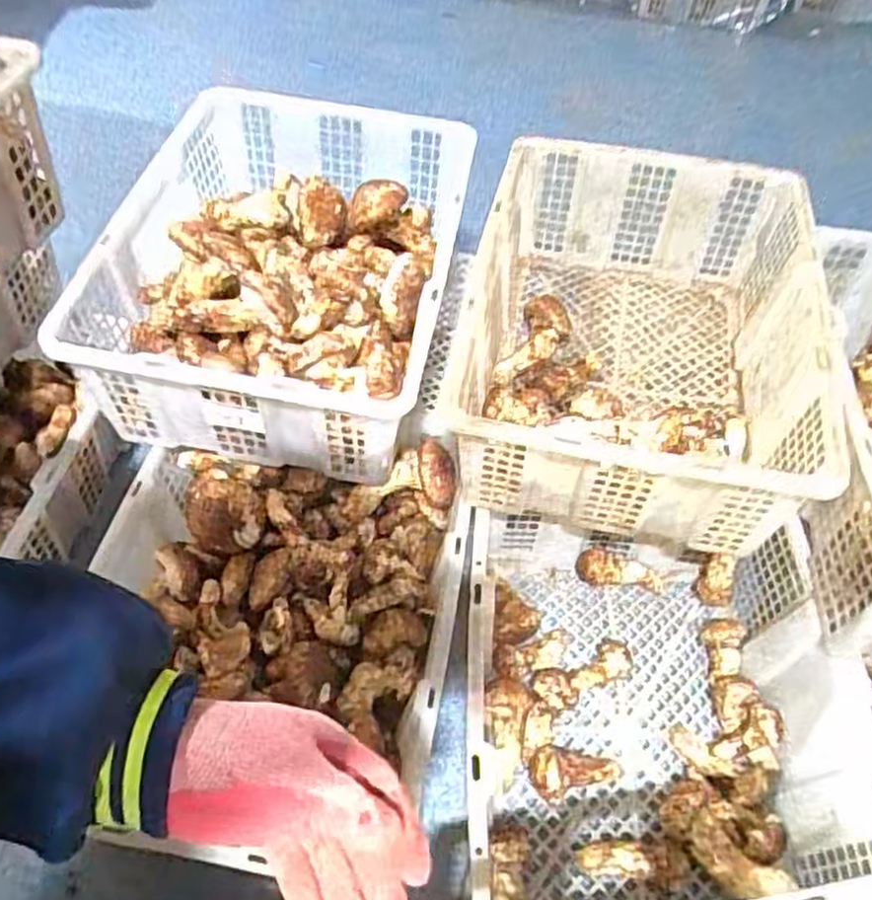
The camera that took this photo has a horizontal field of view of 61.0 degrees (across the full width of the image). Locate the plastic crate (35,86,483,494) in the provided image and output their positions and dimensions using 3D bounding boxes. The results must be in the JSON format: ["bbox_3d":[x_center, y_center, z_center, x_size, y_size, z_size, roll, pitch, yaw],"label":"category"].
[{"bbox_3d":[-0.165,-0.205,0.863,0.355,0.150,0.476,8,53,2],"label":"plastic crate"}]

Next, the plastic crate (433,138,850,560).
[{"bbox_3d":[0.213,-0.129,0.824,0.354,0.173,0.468,13,53,5],"label":"plastic crate"}]

